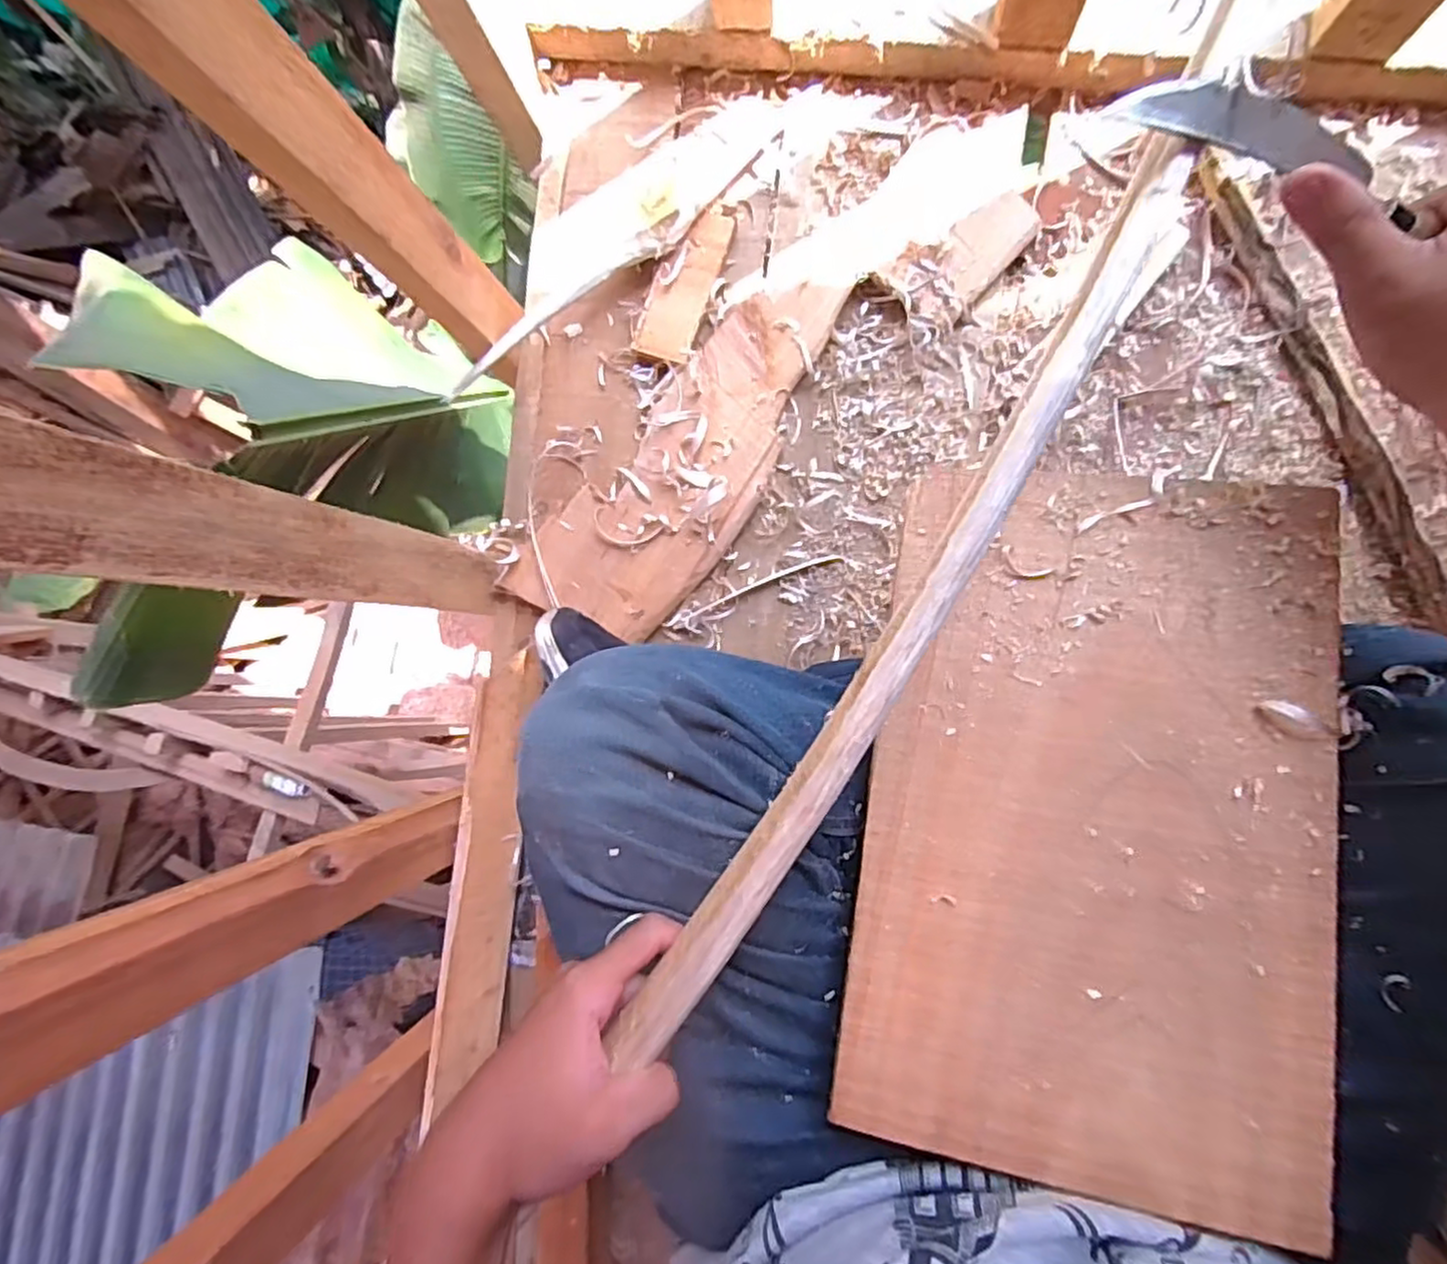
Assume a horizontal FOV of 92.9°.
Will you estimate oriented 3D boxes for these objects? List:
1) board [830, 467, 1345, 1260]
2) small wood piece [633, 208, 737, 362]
[{"bbox_3d":[0.172,0.082,0.321,0.200,0.007,0.320,8,82,12],"label":"board"},{"bbox_3d":[-0.029,-0.268,0.527,0.045,0.008,0.119,20,92,8],"label":"small wood piece"}]

